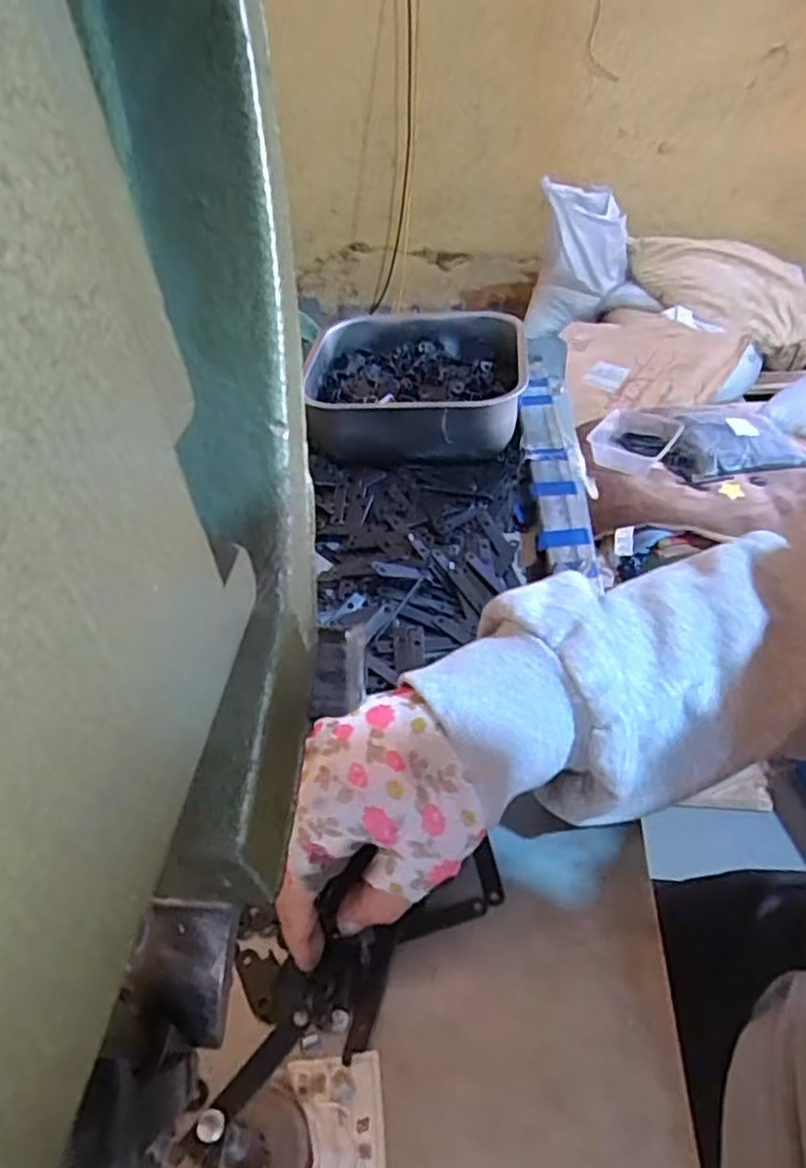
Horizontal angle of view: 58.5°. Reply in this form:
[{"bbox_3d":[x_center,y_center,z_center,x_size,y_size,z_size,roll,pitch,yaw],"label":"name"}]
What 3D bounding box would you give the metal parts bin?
[{"bbox_3d":[0.010,-0.170,0.608,0.176,0.056,0.189,2,42,8],"label":"metal parts bin"}]

